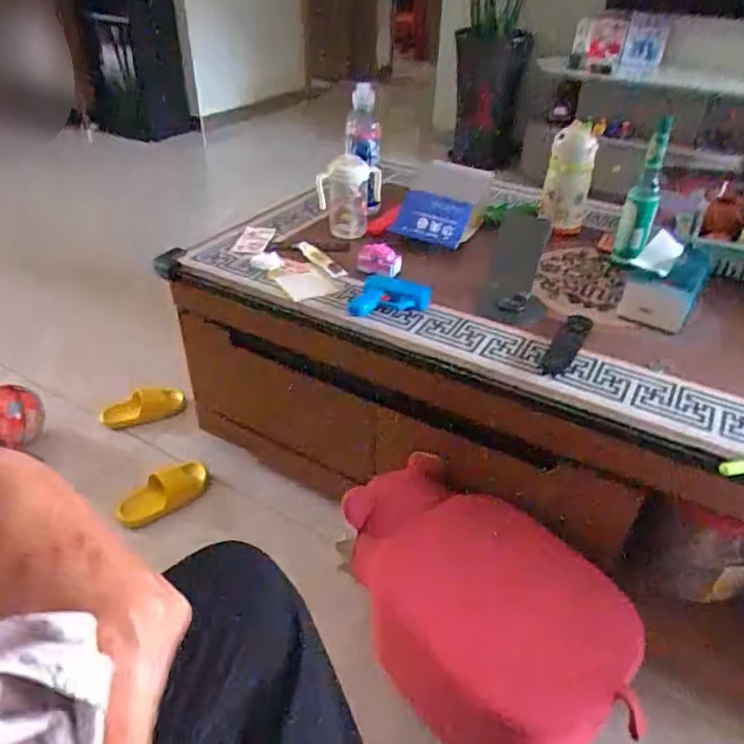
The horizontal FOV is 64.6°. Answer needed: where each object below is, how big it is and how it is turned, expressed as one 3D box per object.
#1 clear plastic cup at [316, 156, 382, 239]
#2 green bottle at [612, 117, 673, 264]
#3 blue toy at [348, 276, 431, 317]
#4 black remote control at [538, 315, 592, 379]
[{"bbox_3d":[-0.042,-0.311,1.053,0.112,0.143,0.069,2,36,1],"label":"clear plastic cup"},{"bbox_3d":[0.436,-0.282,0.944,0.048,0.216,0.049,16,39,18],"label":"green bottle"},{"bbox_3d":[0.028,-0.119,0.887,0.119,0.043,0.075,6,37,6],"label":"blue toy"},{"bbox_3d":[0.260,-0.036,0.786,0.036,0.019,0.121,23,56,26],"label":"black remote control"}]

